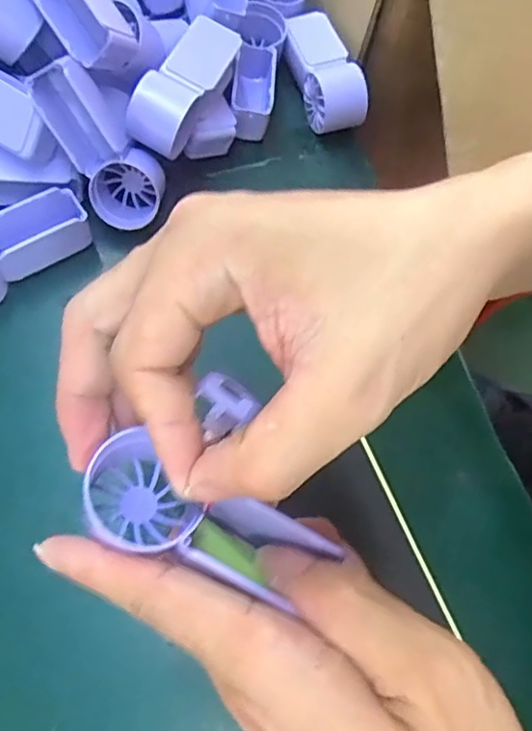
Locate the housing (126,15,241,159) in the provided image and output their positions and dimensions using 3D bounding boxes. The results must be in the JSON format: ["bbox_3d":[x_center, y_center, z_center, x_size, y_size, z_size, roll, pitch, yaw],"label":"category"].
[{"bbox_3d":[-0.048,-0.168,0.353,0.035,0.042,0.092,21,70,2],"label":"housing"}]

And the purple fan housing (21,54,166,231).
[{"bbox_3d":[-0.094,-0.123,0.334,0.045,0.100,0.042,-41,38,-12],"label":"purple fan housing"}]

